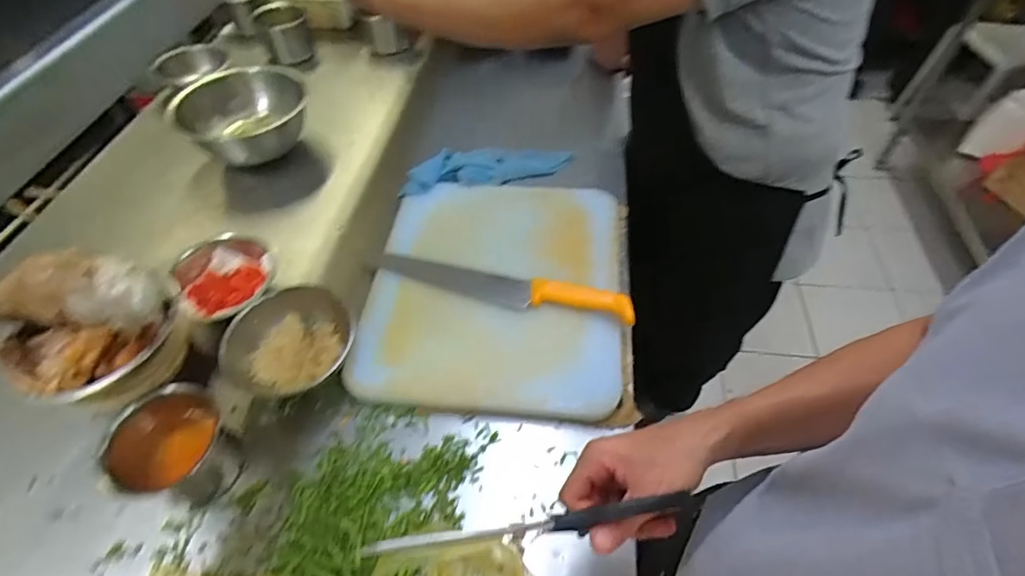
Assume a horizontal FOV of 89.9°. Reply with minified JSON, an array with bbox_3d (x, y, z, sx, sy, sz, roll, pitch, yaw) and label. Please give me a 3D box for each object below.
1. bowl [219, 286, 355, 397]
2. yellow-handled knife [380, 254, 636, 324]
[{"bbox_3d":[-0.277,0.068,0.653,0.133,0.071,0.129,-1,52,2],"label":"bowl"},{"bbox_3d":[-0.018,-0.003,0.697,0.355,0.031,0.048,10,53,10],"label":"yellow-handled knife"}]

